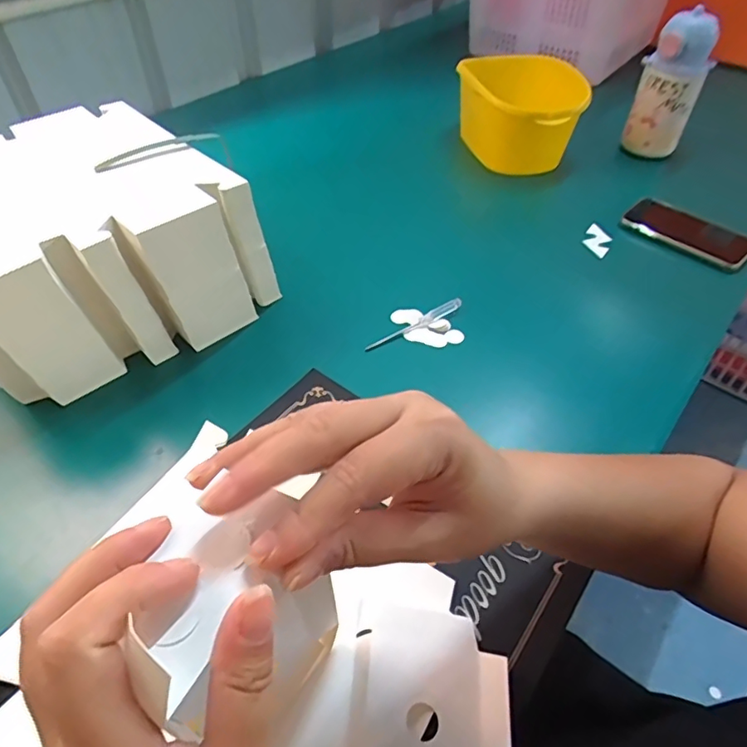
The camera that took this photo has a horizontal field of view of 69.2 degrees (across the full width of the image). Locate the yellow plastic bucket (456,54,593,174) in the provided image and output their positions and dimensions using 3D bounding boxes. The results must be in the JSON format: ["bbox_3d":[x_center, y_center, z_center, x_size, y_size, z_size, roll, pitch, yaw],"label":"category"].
[{"bbox_3d":[0.209,-0.386,0.817,0.190,0.129,0.135,20,50,16],"label":"yellow plastic bucket"}]

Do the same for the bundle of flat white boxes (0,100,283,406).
[{"bbox_3d":[-0.282,-0.133,0.545,0.273,0.145,0.257,-30,55,-25],"label":"bundle of flat white boxes"}]

